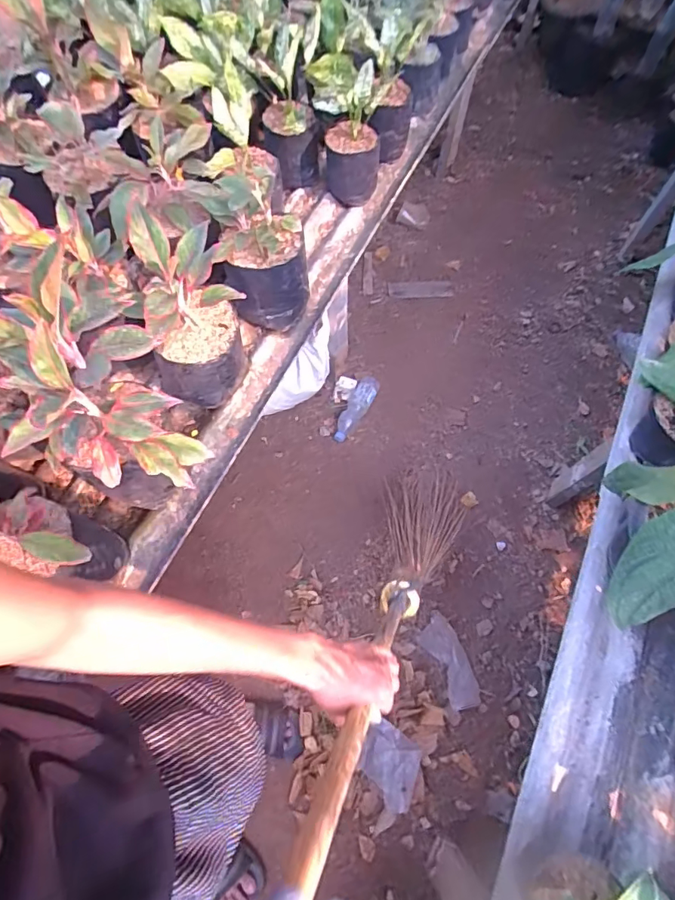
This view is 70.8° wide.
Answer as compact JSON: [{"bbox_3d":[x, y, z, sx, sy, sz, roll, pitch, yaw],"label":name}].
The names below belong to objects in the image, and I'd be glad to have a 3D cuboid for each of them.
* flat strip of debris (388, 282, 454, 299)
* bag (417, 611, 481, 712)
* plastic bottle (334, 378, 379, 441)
[{"bbox_3d":[0.278,-0.532,1.577,0.212,0.010,0.067,-4,76,-3],"label":"flat strip of debris"},{"bbox_3d":[0.276,0.519,1.176,0.088,0.055,0.213,-24,69,-9],"label":"bag"},{"bbox_3d":[0.059,-0.126,1.455,0.072,0.073,0.228,23,69,10],"label":"plastic bottle"}]

